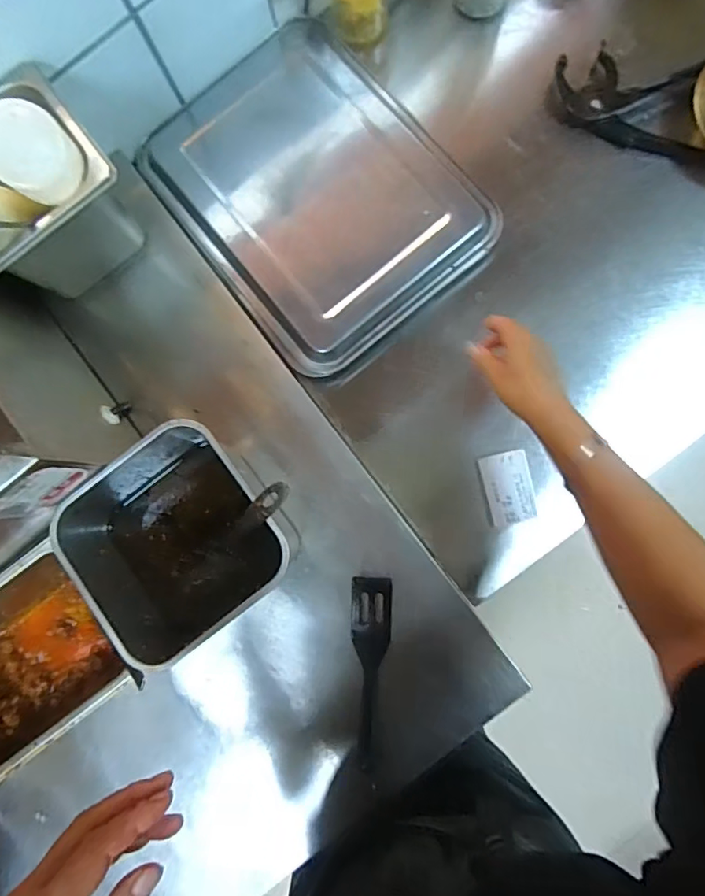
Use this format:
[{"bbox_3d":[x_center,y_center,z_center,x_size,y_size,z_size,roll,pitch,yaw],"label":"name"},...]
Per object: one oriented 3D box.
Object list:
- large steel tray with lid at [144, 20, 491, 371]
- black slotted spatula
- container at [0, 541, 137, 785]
[{"bbox_3d":[-0.054,-0.313,0.636,0.289,0.039,0.397,-37,82,0],"label":"large steel tray with lid"},{"bbox_3d":[0.018,0.237,0.558,0.042,0.042,0.199,2,84,6],"label":"black slotted spatula"},{"bbox_3d":[-0.344,0.226,0.551,0.227,0.096,0.167,-37,82,0],"label":"container"}]

